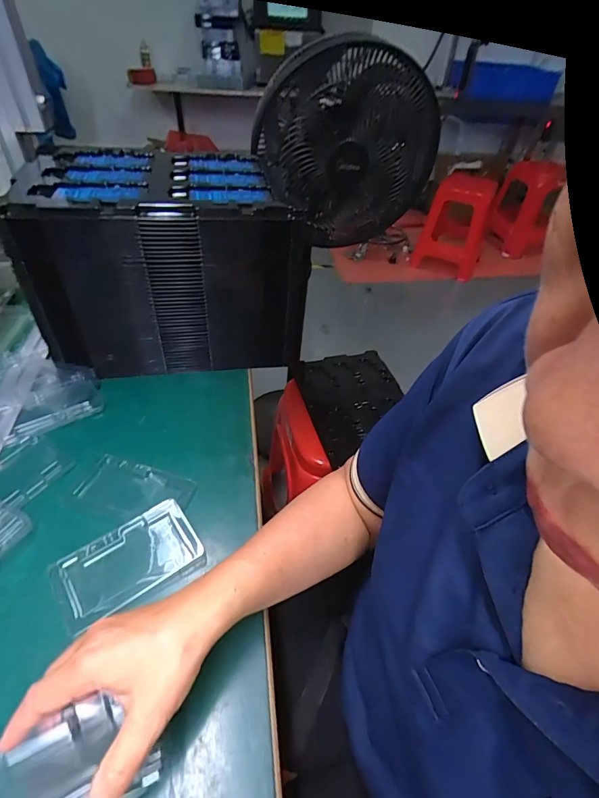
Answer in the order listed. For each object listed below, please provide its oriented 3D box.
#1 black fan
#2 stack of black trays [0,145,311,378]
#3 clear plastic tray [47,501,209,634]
[{"bbox_3d":[0.079,-0.454,0.746,0.321,0.313,0.133,-14,48,-17],"label":"black fan"},{"bbox_3d":[-0.188,-0.195,0.586,0.330,0.234,0.215,-5,46,-12],"label":"stack of black trays"},{"bbox_3d":[-0.166,0.156,0.389,0.127,0.011,0.084,-26,53,-29],"label":"clear plastic tray"}]

